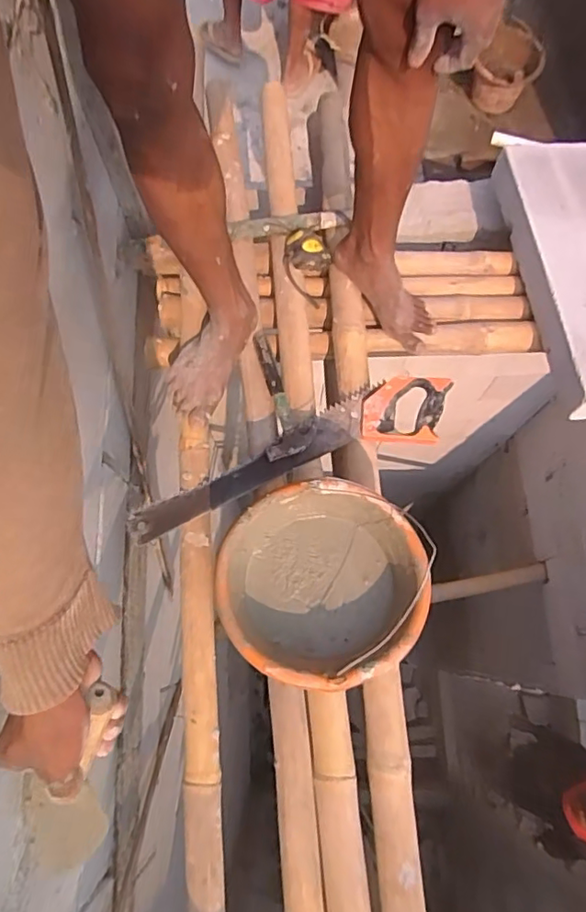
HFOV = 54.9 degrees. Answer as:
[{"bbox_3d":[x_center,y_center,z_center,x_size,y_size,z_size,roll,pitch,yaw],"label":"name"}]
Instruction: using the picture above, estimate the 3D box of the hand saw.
[{"bbox_3d":[0.002,-0.005,0.908,0.553,0.031,0.124,-20,73,-7],"label":"hand saw"}]

